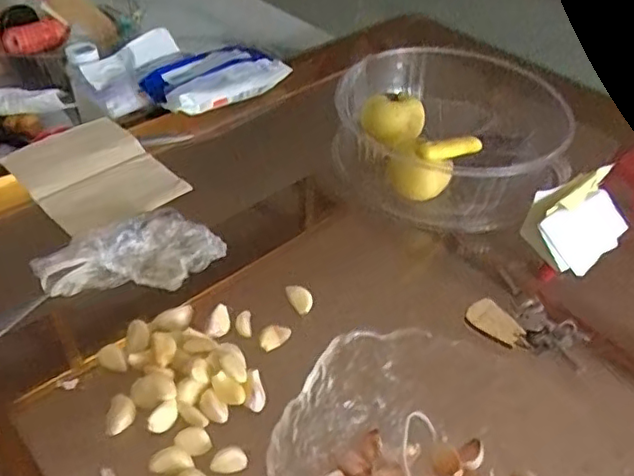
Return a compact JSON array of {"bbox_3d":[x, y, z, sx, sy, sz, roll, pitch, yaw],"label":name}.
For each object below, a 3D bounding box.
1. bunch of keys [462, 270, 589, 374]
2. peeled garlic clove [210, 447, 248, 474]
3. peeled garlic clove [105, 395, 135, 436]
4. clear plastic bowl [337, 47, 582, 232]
[{"bbox_3d":[0.176,0.073,0.486,0.091,0.019,0.062,31,50,27],"label":"bunch of keys"},{"bbox_3d":[-0.058,0.147,0.389,0.023,0.013,0.012,-21,48,-23],"label":"peeled garlic clove"},{"bbox_3d":[-0.139,0.125,0.418,0.017,0.011,0.026,5,43,2],"label":"peeled garlic clove"},{"bbox_3d":[0.134,-0.116,0.642,0.215,0.091,0.235,2,43,-1],"label":"clear plastic bowl"}]

